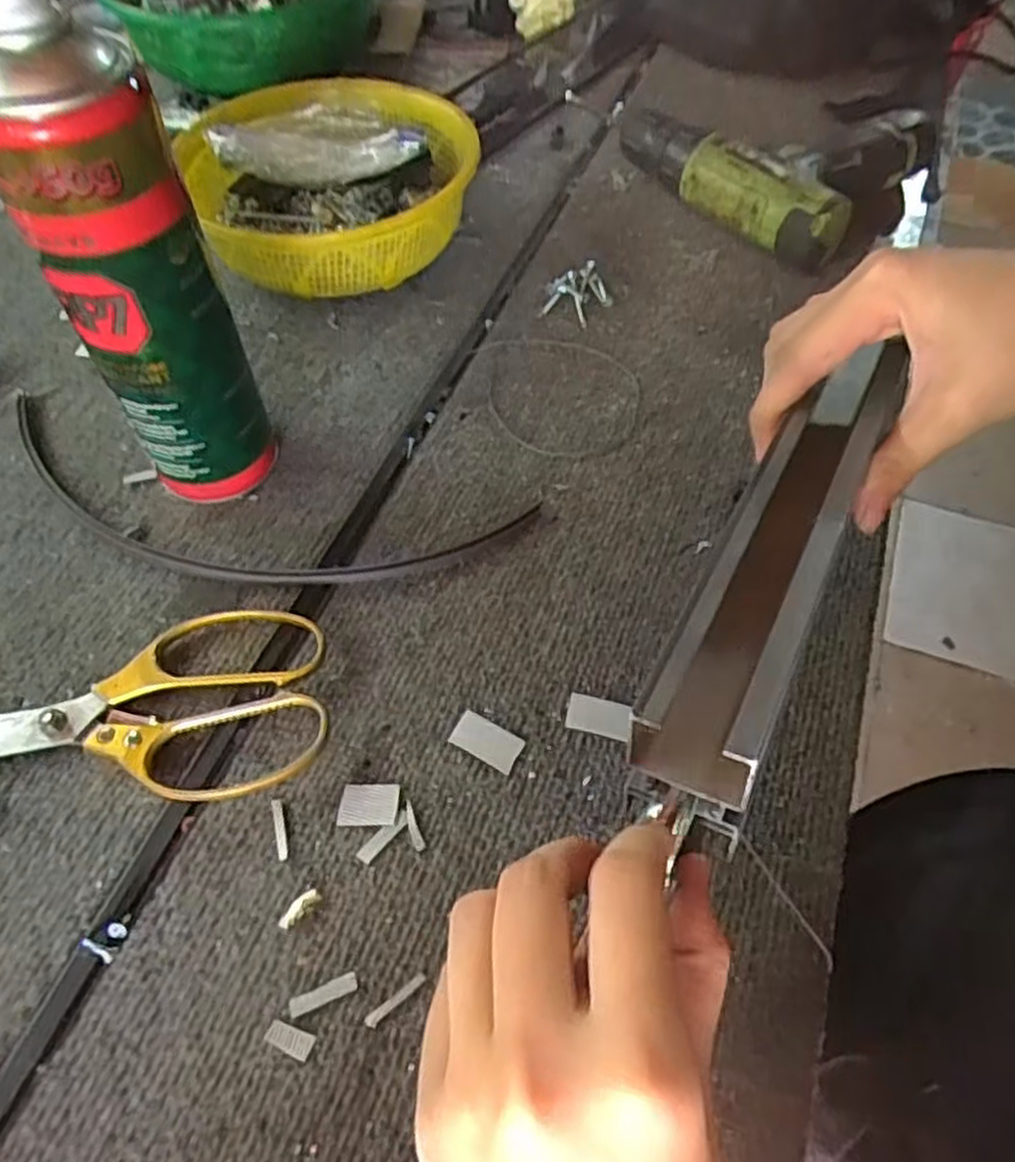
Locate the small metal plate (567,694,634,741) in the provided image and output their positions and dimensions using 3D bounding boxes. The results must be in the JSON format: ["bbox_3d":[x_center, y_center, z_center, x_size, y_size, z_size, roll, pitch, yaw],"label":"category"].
[{"bbox_3d":[0.041,0.061,0.348,0.028,0.004,0.017,11,62,11],"label":"small metal plate"}]

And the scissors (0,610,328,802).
[{"bbox_3d":[-0.176,0.059,0.336,0.191,0.013,0.087,-6,56,-6],"label":"scissors"}]

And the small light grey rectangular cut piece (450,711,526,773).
[{"bbox_3d":[-0.009,0.070,0.340,0.030,0.004,0.017,26,59,15],"label":"small light grey rectangular cut piece"}]

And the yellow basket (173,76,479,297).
[{"bbox_3d":[-0.109,-0.257,0.519,0.177,0.065,0.180,1,56,-1],"label":"yellow basket"}]

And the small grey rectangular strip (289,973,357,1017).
[{"bbox_3d":[-0.067,0.151,0.283,0.025,0.004,0.007,-18,58,-14],"label":"small grey rectangular strip"}]

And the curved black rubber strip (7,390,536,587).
[{"bbox_3d":[-0.144,-0.040,0.406,0.308,0.011,0.091,12,56,6],"label":"curved black rubber strip"}]

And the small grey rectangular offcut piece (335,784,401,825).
[{"bbox_3d":[-0.058,0.093,0.323,0.024,0.004,0.018,0,56,-2],"label":"small grey rectangular offcut piece"}]

